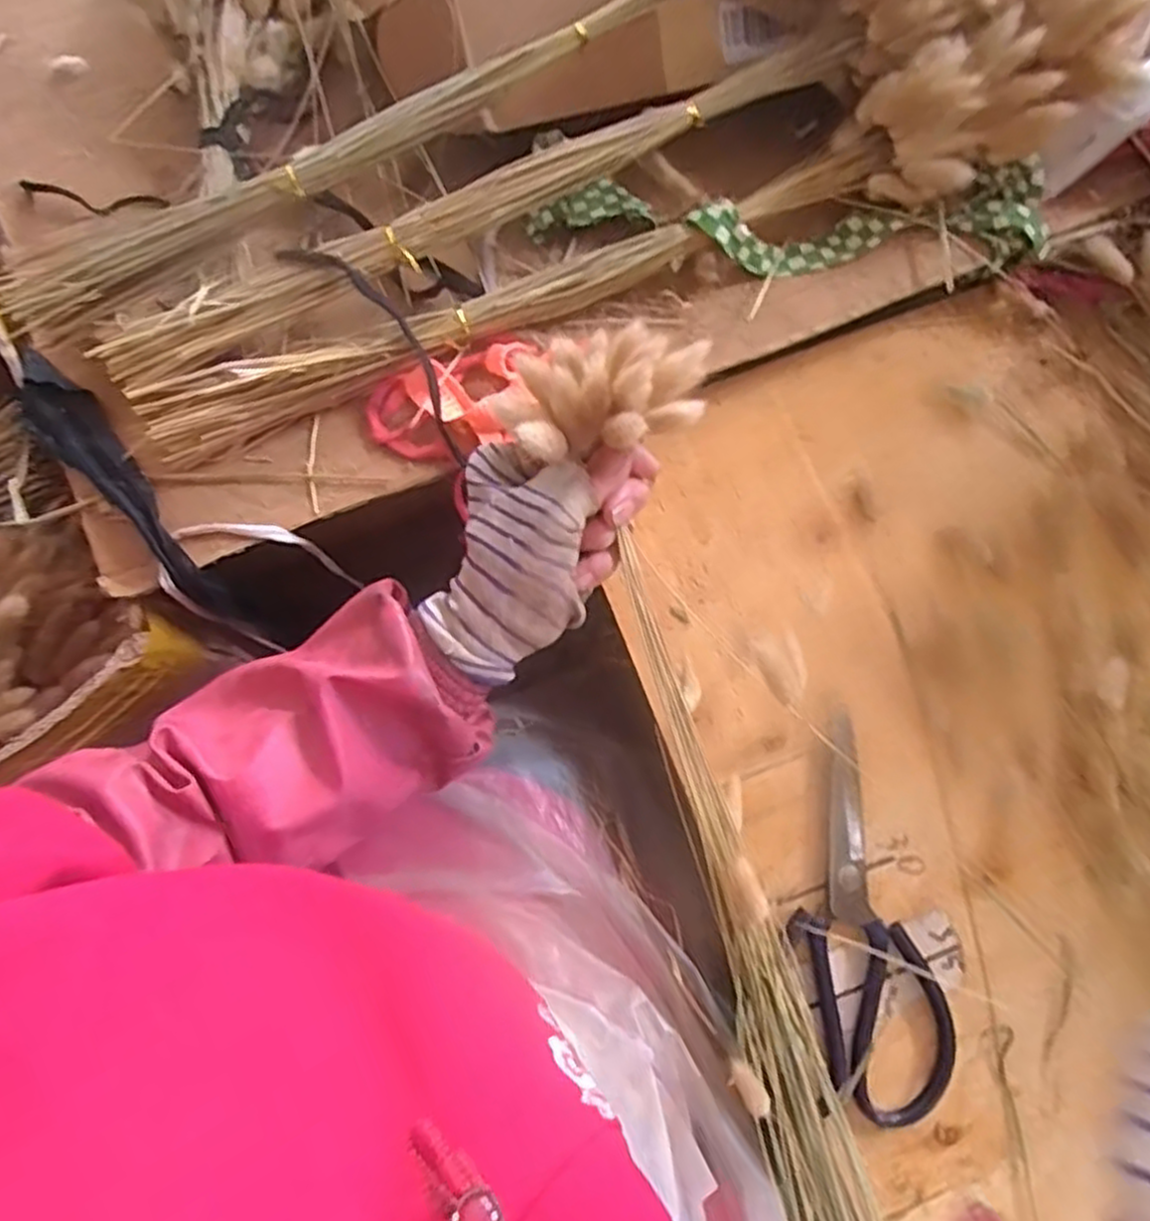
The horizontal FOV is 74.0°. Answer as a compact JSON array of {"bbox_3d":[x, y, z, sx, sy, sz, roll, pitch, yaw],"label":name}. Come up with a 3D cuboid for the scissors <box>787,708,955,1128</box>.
[{"bbox_3d":[0.148,0.163,0.408,0.067,0.014,0.197,-14,76,-2],"label":"scissors"}]

